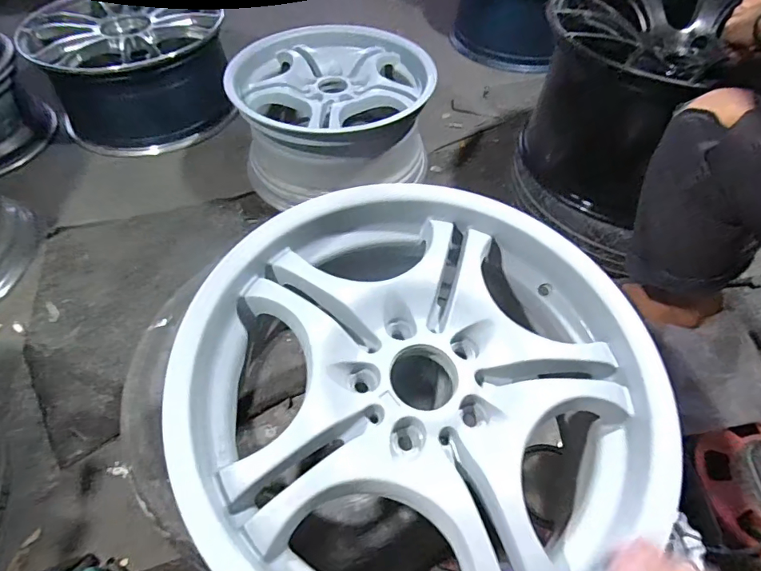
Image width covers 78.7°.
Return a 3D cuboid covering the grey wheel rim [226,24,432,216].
[{"bbox_3d":[-0.112,-0.400,1.116,0.439,0.234,0.376,-11,53,-8],"label":"grey wheel rim"}]

